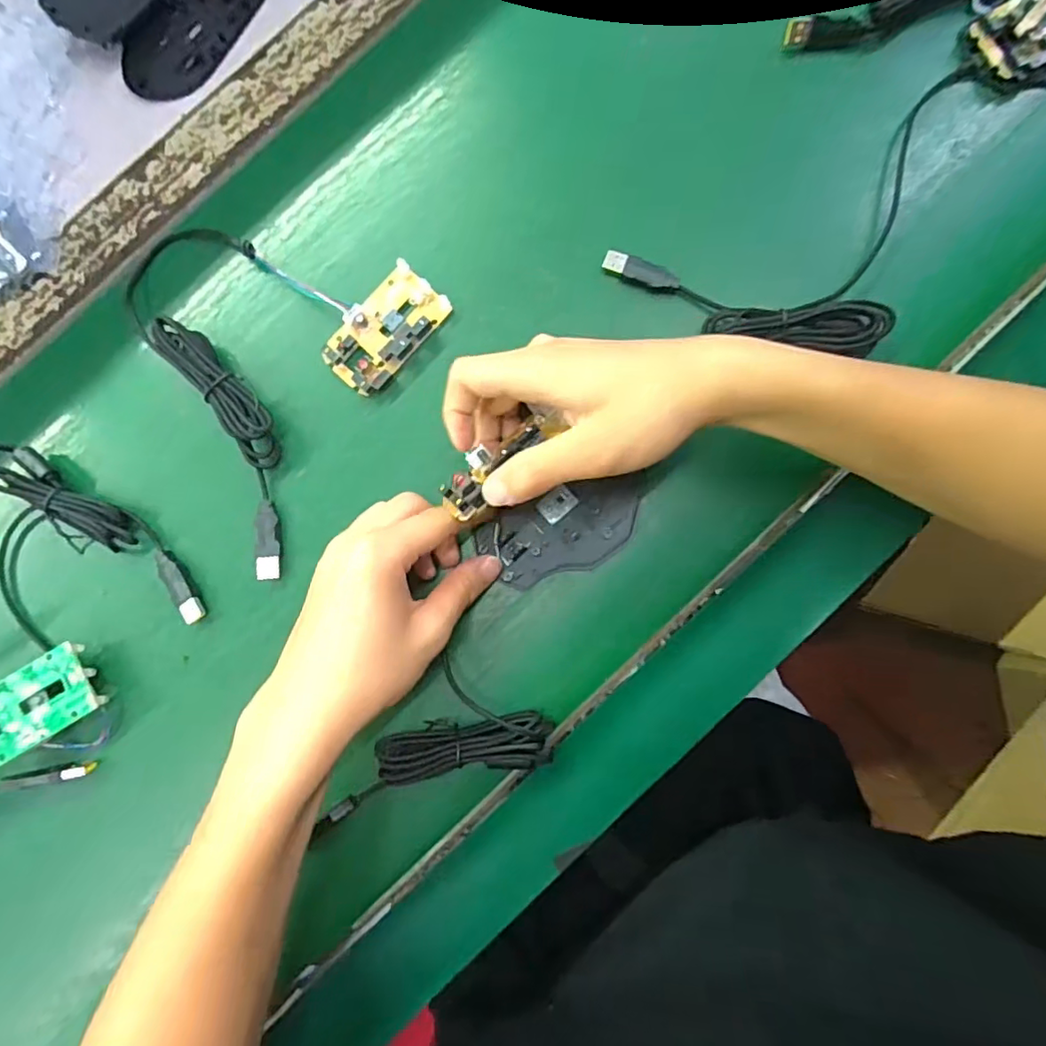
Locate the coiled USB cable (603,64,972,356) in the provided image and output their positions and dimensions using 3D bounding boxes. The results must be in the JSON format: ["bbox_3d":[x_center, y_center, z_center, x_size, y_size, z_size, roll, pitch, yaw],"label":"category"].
[{"bbox_3d":[0.189,-0.166,0.331,0.246,0.020,0.125,-28,84,0],"label":"coiled USB cable"}]

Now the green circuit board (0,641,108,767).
[{"bbox_3d":[-0.287,0.107,0.331,0.080,0.019,0.045,-29,84,0],"label":"green circuit board"}]

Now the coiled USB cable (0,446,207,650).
[{"bbox_3d":[-0.275,0.028,0.335,0.157,0.026,0.096,39,88,5],"label":"coiled USB cable"}]

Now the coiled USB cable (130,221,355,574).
[{"bbox_3d":[-0.159,-0.096,0.347,0.119,0.022,0.230,-28,84,0],"label":"coiled USB cable"}]

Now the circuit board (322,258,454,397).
[{"bbox_3d":[-0.085,-0.120,0.349,0.044,0.016,0.079,39,88,6],"label":"circuit board"}]

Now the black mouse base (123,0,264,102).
[{"bbox_3d":[-0.222,-0.330,0.378,0.059,0.008,0.107,40,88,6],"label":"black mouse base"}]

